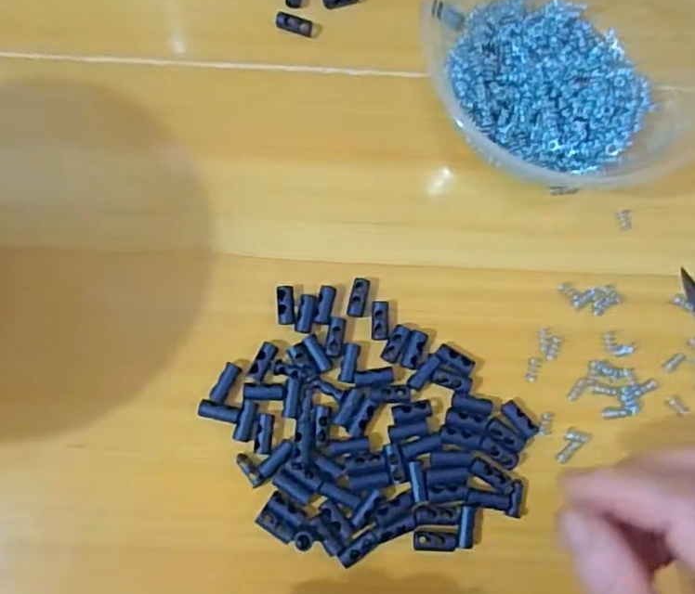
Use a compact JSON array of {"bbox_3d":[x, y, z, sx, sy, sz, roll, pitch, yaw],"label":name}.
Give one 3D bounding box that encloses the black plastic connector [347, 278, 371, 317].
[{"bbox_3d":[0.005,0.000,0.301,0.008,0.004,0.018,14,80,0],"label":"black plastic connector"}]

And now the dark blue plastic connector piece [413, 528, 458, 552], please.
[{"bbox_3d":[0.039,0.107,0.281,0.020,0.004,0.010,-2,80,12],"label":"dark blue plastic connector piece"}]

